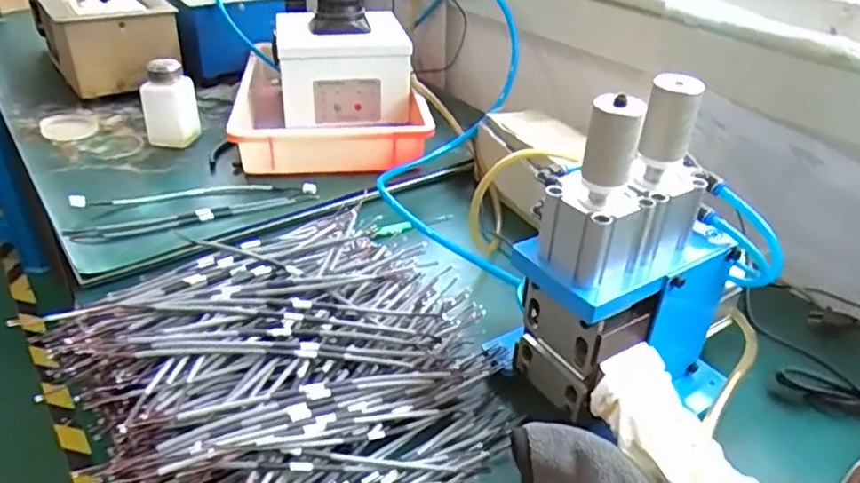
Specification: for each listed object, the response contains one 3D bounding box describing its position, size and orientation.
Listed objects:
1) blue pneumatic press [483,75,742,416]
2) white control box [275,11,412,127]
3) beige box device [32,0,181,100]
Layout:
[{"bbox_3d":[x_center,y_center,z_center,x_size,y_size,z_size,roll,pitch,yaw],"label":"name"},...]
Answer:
[{"bbox_3d":[0.149,0.006,0.469,0.166,0.242,0.107,-11,35,-21],"label":"blue pneumatic press"},{"bbox_3d":[-0.127,-0.244,0.923,0.174,0.137,0.150,-4,34,-11],"label":"white control box"},{"bbox_3d":[-0.524,-0.339,1.032,0.181,0.123,0.271,-17,38,-28],"label":"beige box device"}]

